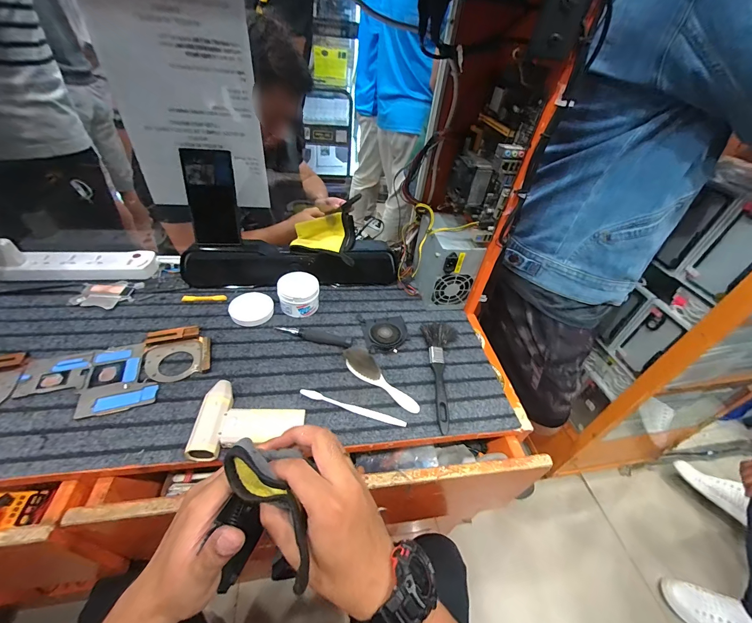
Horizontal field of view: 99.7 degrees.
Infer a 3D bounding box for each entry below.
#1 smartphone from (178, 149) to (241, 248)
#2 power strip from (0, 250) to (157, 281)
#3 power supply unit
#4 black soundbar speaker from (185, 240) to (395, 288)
[{"bbox_3d":[-0.299,-0.206,0.585,0.077,0.163,0.010,-10,24,-27],"label":"smartphone"},{"bbox_3d":[-0.580,-0.091,0.623,0.252,0.031,0.071,-3,43,-11],"label":"power strip"},{"bbox_3d":[0.141,-0.103,0.662,0.094,0.158,0.139,0,43,-8],"label":"power supply unit"},{"bbox_3d":[-0.160,-0.085,0.646,0.415,0.093,0.075,1,43,-7],"label":"black soundbar speaker"}]

